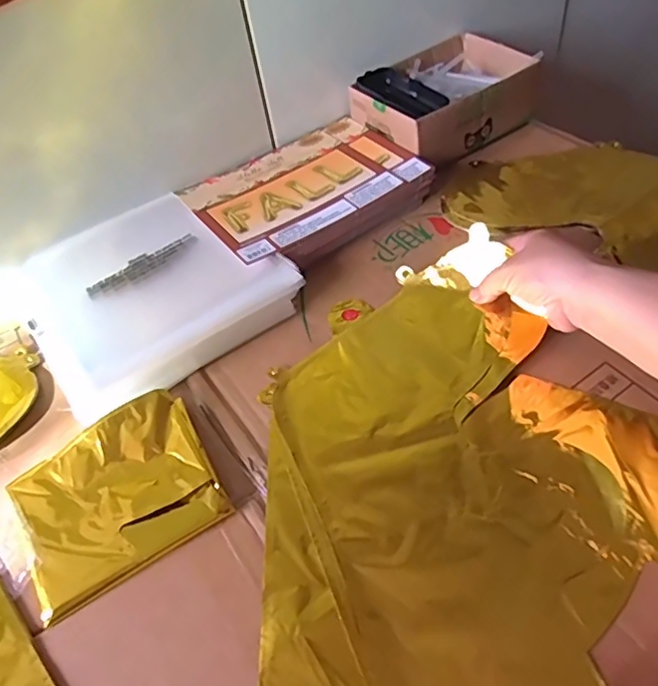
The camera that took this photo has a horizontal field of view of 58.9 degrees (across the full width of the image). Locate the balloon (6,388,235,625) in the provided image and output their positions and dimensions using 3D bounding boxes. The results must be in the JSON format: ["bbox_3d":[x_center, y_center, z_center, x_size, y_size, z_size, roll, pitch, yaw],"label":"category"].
[{"bbox_3d":[-0.156,0.107,0.425,0.136,0.018,0.120,-29,51,-13],"label":"balloon"}]

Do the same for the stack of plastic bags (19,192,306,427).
[{"bbox_3d":[-0.172,-0.047,0.545,0.216,0.033,0.221,-38,53,-20],"label":"stack of plastic bags"}]

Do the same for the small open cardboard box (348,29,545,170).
[{"bbox_3d":[0.132,-0.285,0.682,0.196,0.066,0.140,-32,55,-18],"label":"small open cardboard box"}]

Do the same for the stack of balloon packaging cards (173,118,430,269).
[{"bbox_3d":[-0.024,-0.163,0.638,0.231,0.043,0.177,-34,52,-17],"label":"stack of balloon packaging cards"}]

